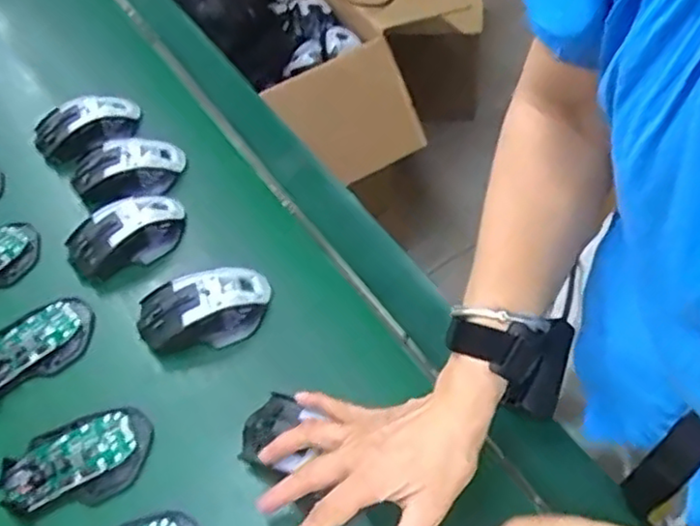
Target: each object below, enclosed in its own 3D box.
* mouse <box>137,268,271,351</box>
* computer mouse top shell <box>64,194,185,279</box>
[{"bbox_3d":[-0.127,0.041,0.590,0.112,0.039,0.058,-21,55,-2],"label":"mouse"},{"bbox_3d":[-0.218,-0.029,0.650,0.116,0.029,0.075,-30,56,-13],"label":"computer mouse top shell"}]

